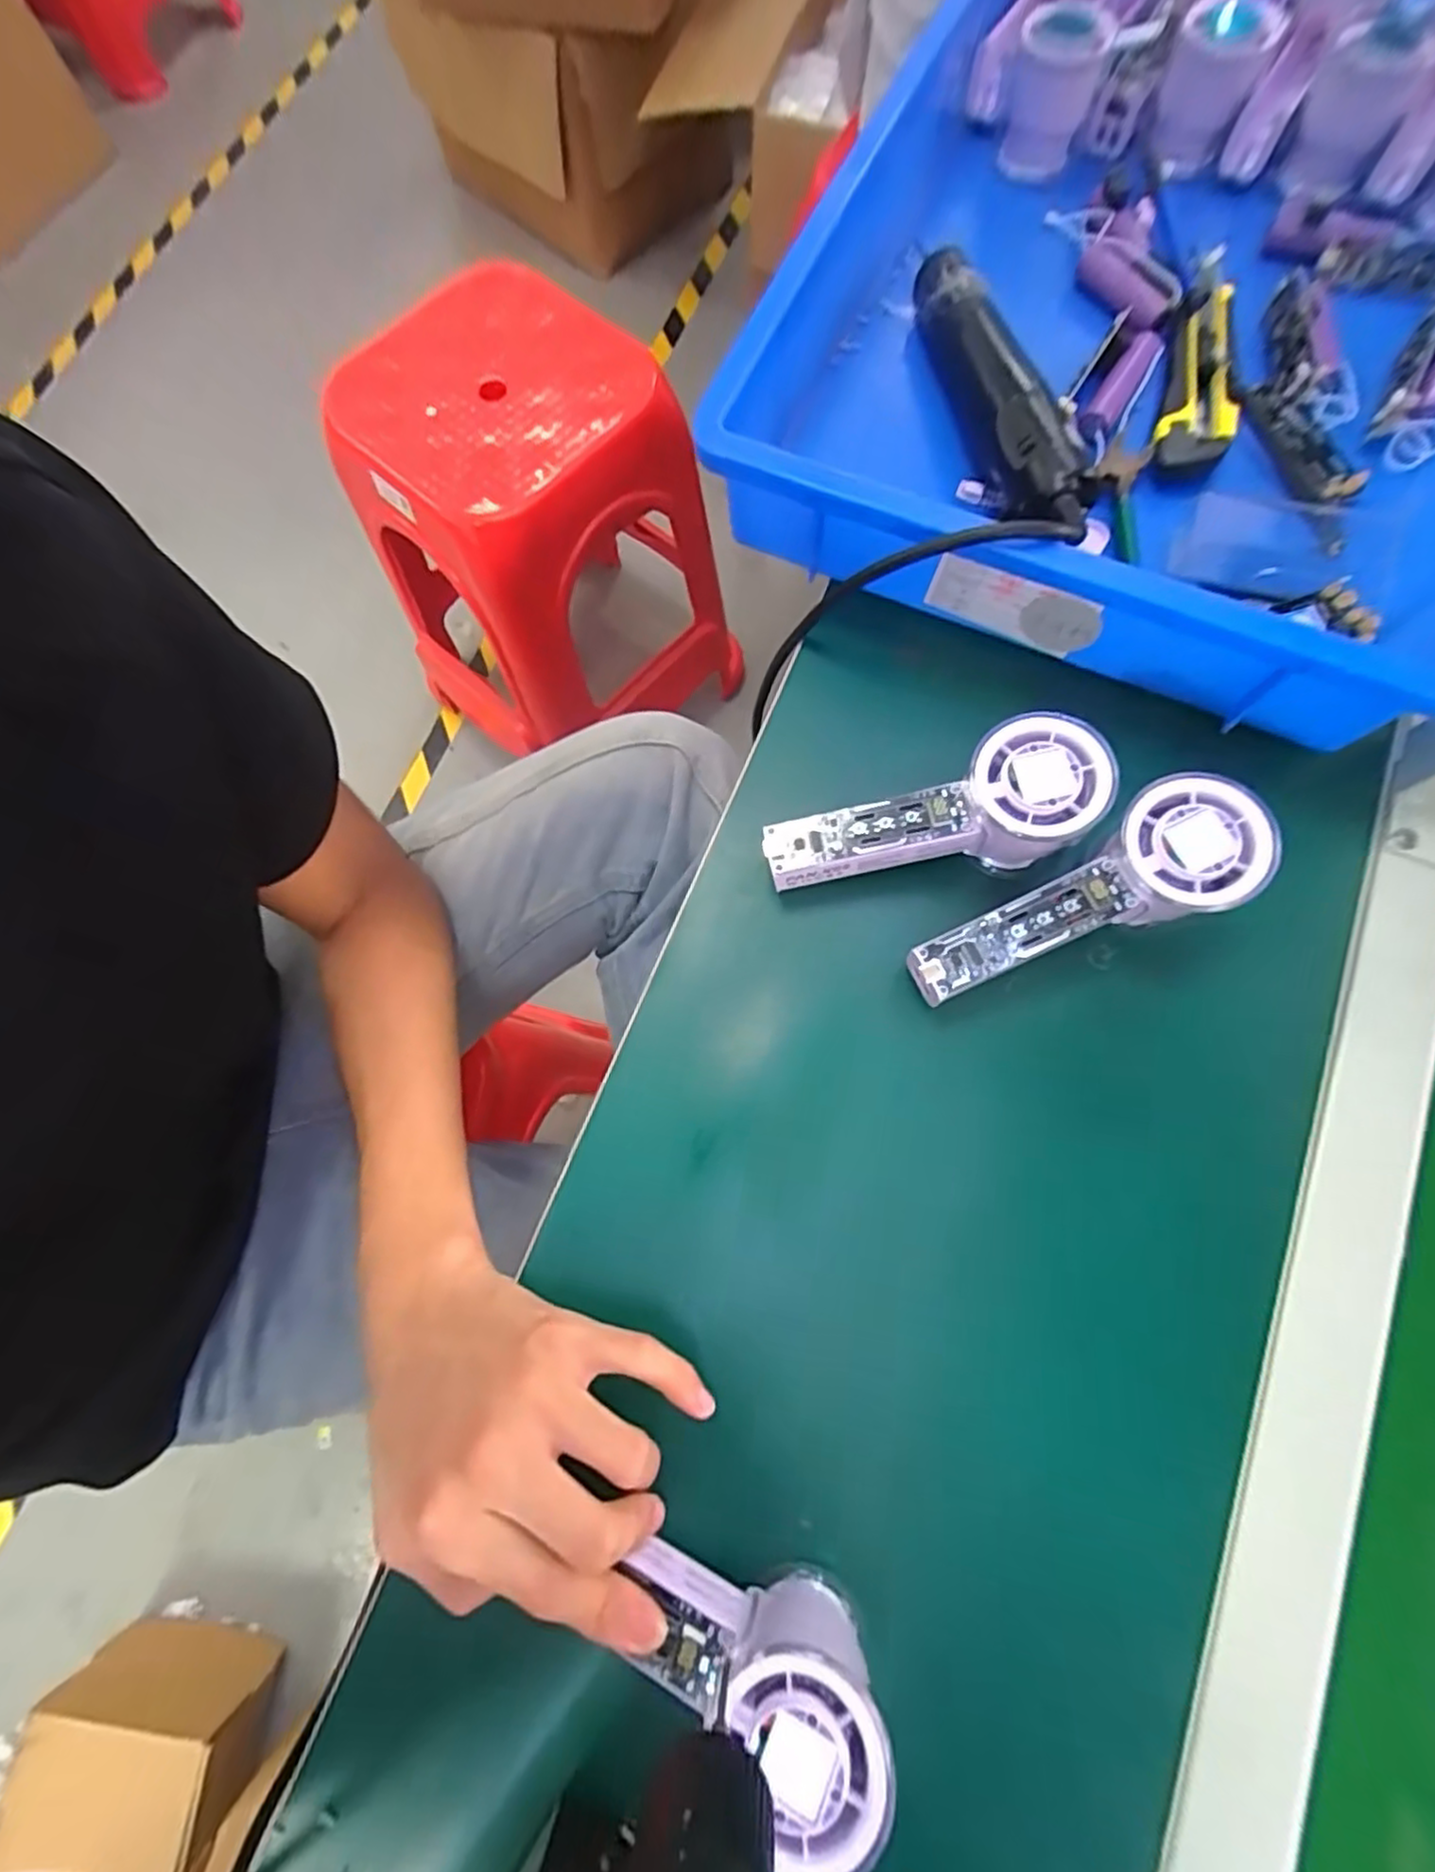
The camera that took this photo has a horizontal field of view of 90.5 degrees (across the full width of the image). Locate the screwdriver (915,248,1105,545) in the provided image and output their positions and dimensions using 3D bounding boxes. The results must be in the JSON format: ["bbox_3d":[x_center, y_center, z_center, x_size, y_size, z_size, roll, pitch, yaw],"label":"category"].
[{"bbox_3d":[0.146,-0.292,0.374,0.036,0.042,0.201,-10,75,-1],"label":"screwdriver"}]

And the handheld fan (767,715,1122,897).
[{"bbox_3d":[0.100,-0.050,0.333,0.148,0.055,0.053,-14,75,14],"label":"handheld fan"}]

